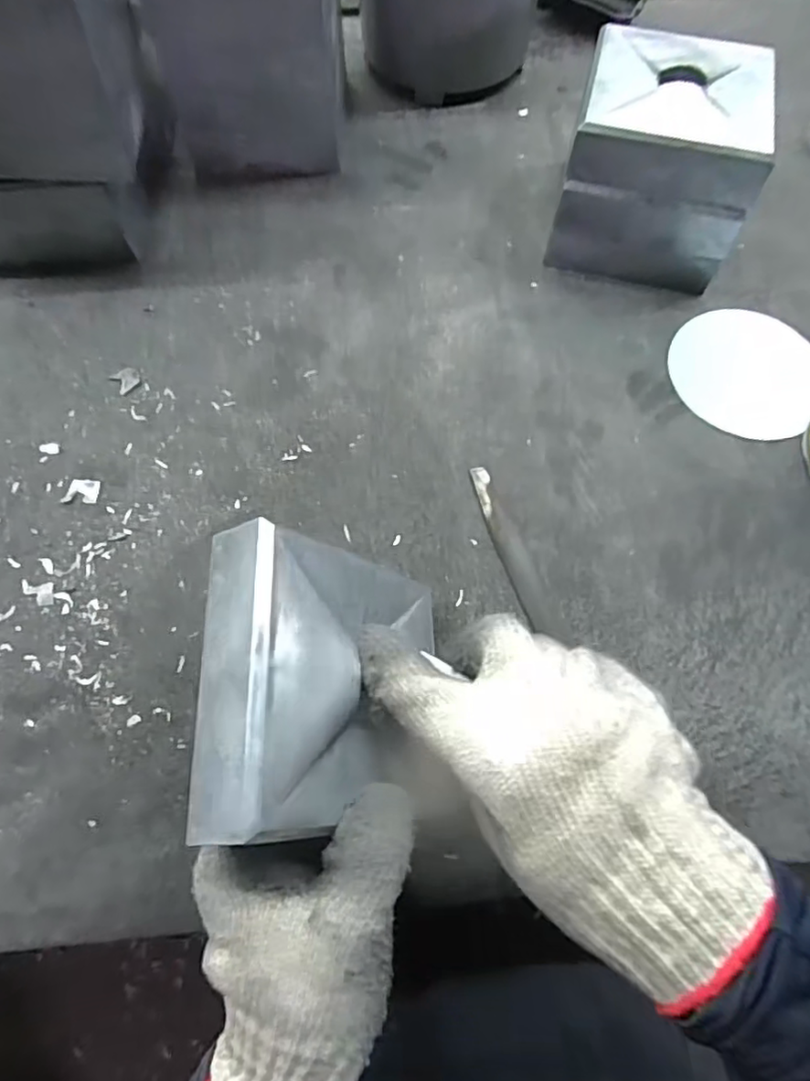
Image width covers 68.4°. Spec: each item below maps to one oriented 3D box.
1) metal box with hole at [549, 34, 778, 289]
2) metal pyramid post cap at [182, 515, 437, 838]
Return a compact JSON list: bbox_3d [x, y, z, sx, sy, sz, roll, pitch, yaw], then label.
[{"bbox_3d":[0.191,-0.295,0.463,0.135,0.107,0.142,13,68,5],"label":"metal box with hole"},{"bbox_3d":[-0.035,0.069,0.284,0.036,0.120,0.126,-20,59,35],"label":"metal pyramid post cap"}]

